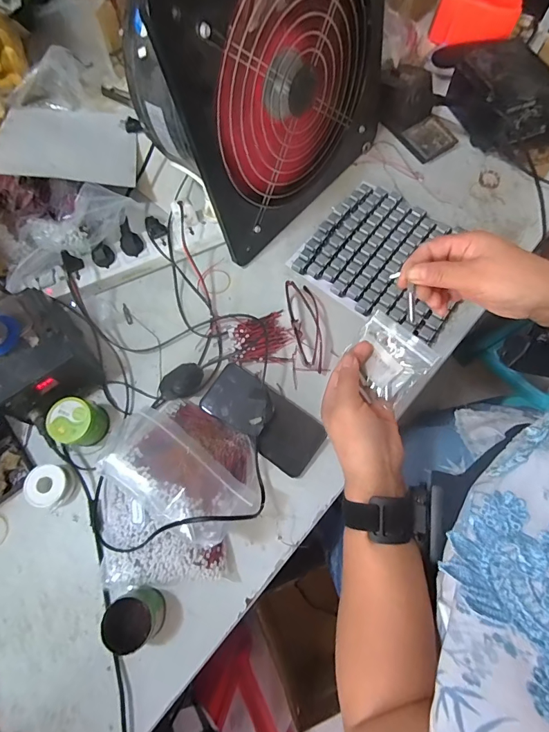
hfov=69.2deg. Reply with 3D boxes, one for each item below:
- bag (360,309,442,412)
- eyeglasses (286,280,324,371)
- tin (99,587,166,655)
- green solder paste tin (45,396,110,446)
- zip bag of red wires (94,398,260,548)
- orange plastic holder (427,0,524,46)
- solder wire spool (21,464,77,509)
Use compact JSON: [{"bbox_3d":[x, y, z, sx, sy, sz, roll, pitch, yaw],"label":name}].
[{"bbox_3d":[0.110,-0.008,0.385,0.072,0.014,0.063,42,96,26],"label":"bag"},{"bbox_3d":[0.047,-0.060,0.574,0.043,0.030,0.136,-10,72,-1],"label":"eyeglasses"},{"bbox_3d":[-0.157,0.286,0.452,0.056,0.052,0.053,-1,72,2],"label":"tin"},{"bbox_3d":[-0.262,0.074,0.530,0.057,0.053,0.057,22,74,9],"label":"green solder paste tin"},{"bbox_3d":[-0.098,0.119,0.485,0.171,0.098,0.125,29,75,11],"label":"zip bag of red wires"},{"bbox_3d":[0.367,-0.639,0.728,0.142,0.067,0.069,8,72,5],"label":"orange plastic holder"},{"bbox_3d":[-0.294,0.155,0.520,0.057,0.026,0.052,19,74,8],"label":"solder wire spool"}]

